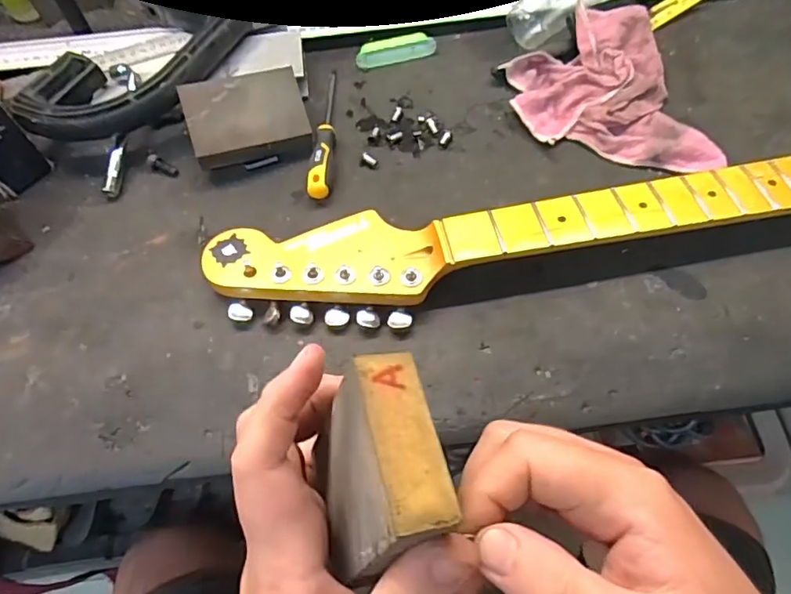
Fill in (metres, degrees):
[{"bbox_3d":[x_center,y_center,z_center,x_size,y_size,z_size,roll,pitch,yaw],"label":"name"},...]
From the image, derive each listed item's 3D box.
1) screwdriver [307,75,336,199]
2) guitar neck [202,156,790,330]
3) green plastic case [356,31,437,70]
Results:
[{"bbox_3d":[-0.062,-0.155,0.491,0.020,0.024,0.161,-1,60,3],"label":"screwdriver"},{"bbox_3d":[0.166,-0.058,0.414,0.622,0.037,0.090,-9,60,-2],"label":"guitar neck"},{"bbox_3d":[-0.001,-0.252,0.551,0.080,0.012,0.029,-15,60,-5],"label":"green plastic case"}]

